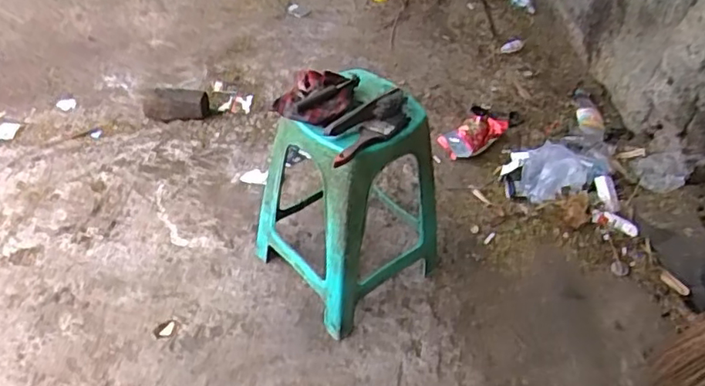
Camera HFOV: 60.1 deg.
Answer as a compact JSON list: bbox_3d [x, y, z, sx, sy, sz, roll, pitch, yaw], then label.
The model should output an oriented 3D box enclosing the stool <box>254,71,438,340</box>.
[{"bbox_3d":[-0.008,0.003,1.347,0.296,0.494,0.336,-28,55,-30],"label":"stool"}]

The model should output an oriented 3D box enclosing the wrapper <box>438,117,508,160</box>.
[{"bbox_3d":[0.371,-0.180,1.834,0.219,0.072,0.113,-23,48,-1],"label":"wrapper"}]

